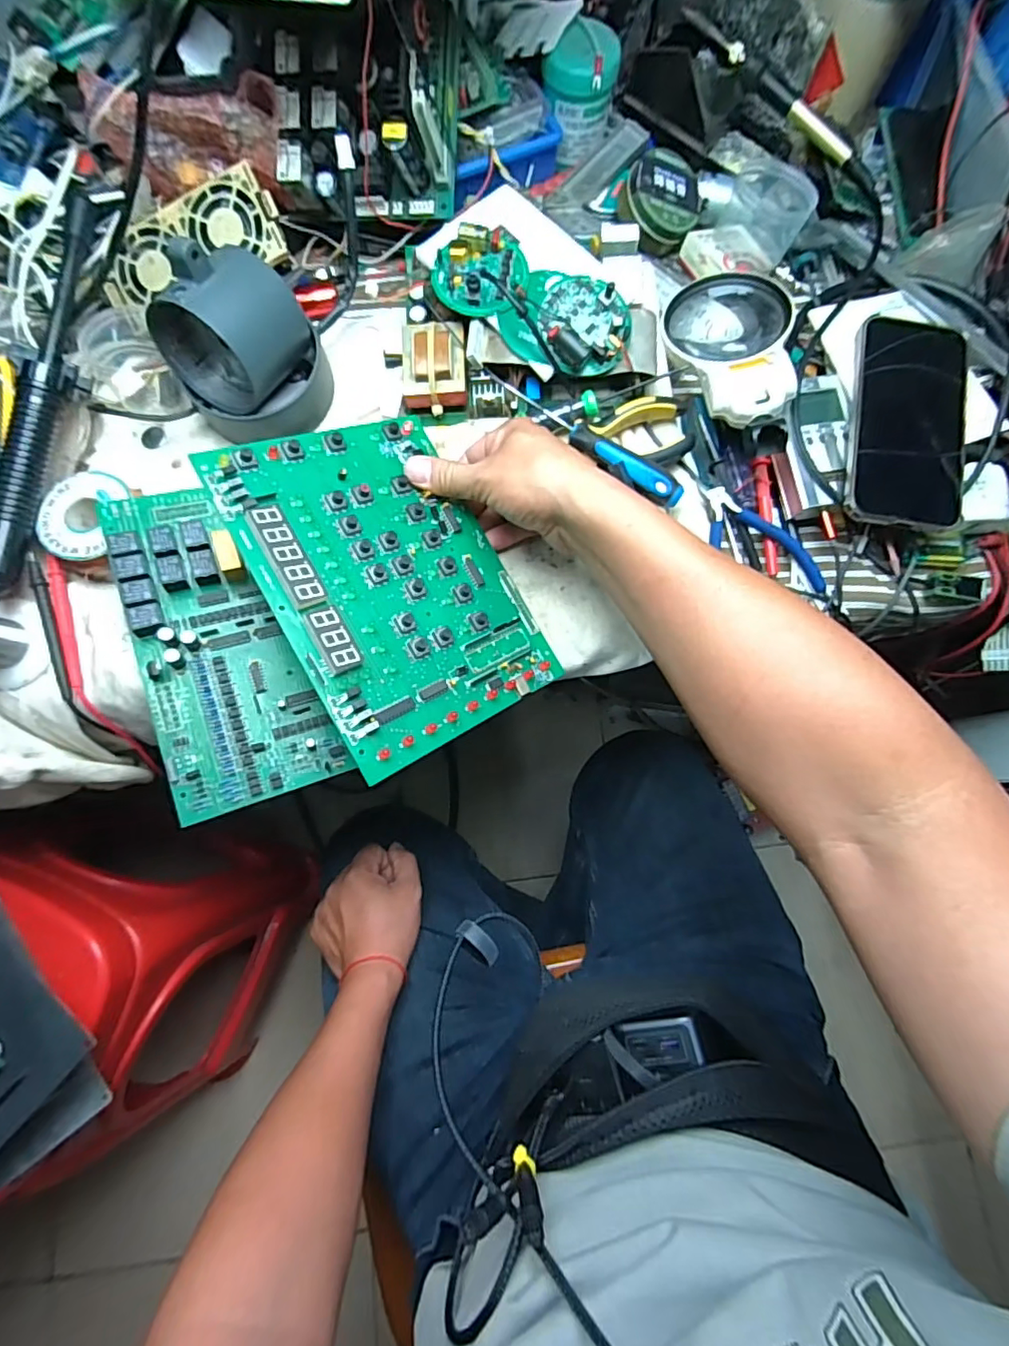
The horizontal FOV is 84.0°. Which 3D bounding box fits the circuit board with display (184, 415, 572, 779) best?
[{"bbox_3d":[-0.068,-0.062,0.359,0.158,0.009,0.211,-28,88,-32],"label":"circuit board with display"}]

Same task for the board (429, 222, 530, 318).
[{"bbox_3d":[-0.017,-0.304,0.422,0.069,0.031,0.068,0,78,-1],"label":"board"}]

